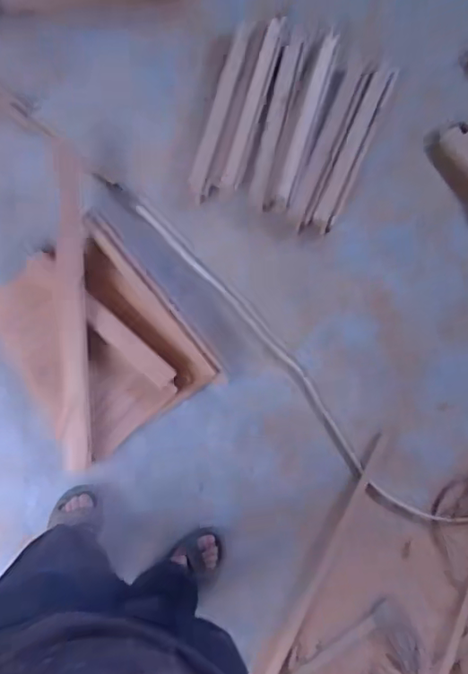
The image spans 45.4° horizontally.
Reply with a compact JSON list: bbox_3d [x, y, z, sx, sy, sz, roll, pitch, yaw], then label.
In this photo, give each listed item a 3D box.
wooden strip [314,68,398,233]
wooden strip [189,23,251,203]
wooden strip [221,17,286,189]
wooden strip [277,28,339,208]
[{"bbox_3d":[0.310,-0.489,1.435,0.057,0.026,0.467,24,79,2],"label":"wooden strip"},{"bbox_3d":[-0.037,-0.576,1.422,0.047,0.018,0.464,16,79,0],"label":"wooden strip"},{"bbox_3d":[0.056,-0.603,1.427,0.052,0.028,0.471,16,79,1],"label":"wooden strip"},{"bbox_3d":[0.198,-0.564,1.429,0.043,0.015,0.490,16,79,1],"label":"wooden strip"}]

